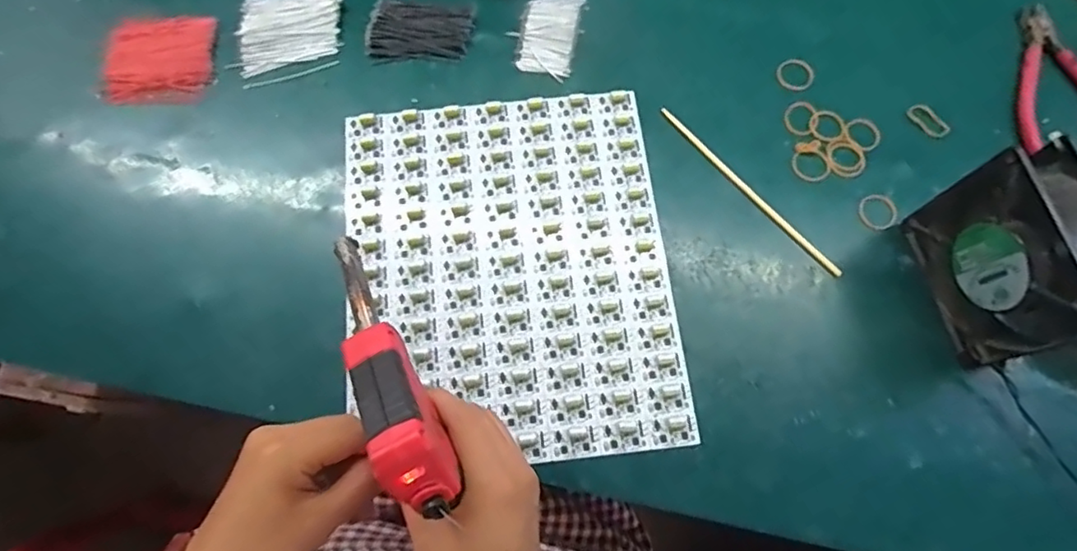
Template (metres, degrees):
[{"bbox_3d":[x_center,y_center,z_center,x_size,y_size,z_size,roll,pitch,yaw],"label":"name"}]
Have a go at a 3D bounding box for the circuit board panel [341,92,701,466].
[{"bbox_3d":[-0.023,-0.007,0.457,0.239,0.004,0.289,-6,72,-3],"label":"circuit board panel"}]

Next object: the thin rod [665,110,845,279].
[{"bbox_3d":[0.170,-0.070,0.479,0.010,0.004,0.190,-41,77,-10],"label":"thin rod"}]

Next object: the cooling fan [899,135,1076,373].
[{"bbox_3d":[0.321,-0.010,0.402,0.047,0.116,0.123,-12,74,-2],"label":"cooling fan"}]

